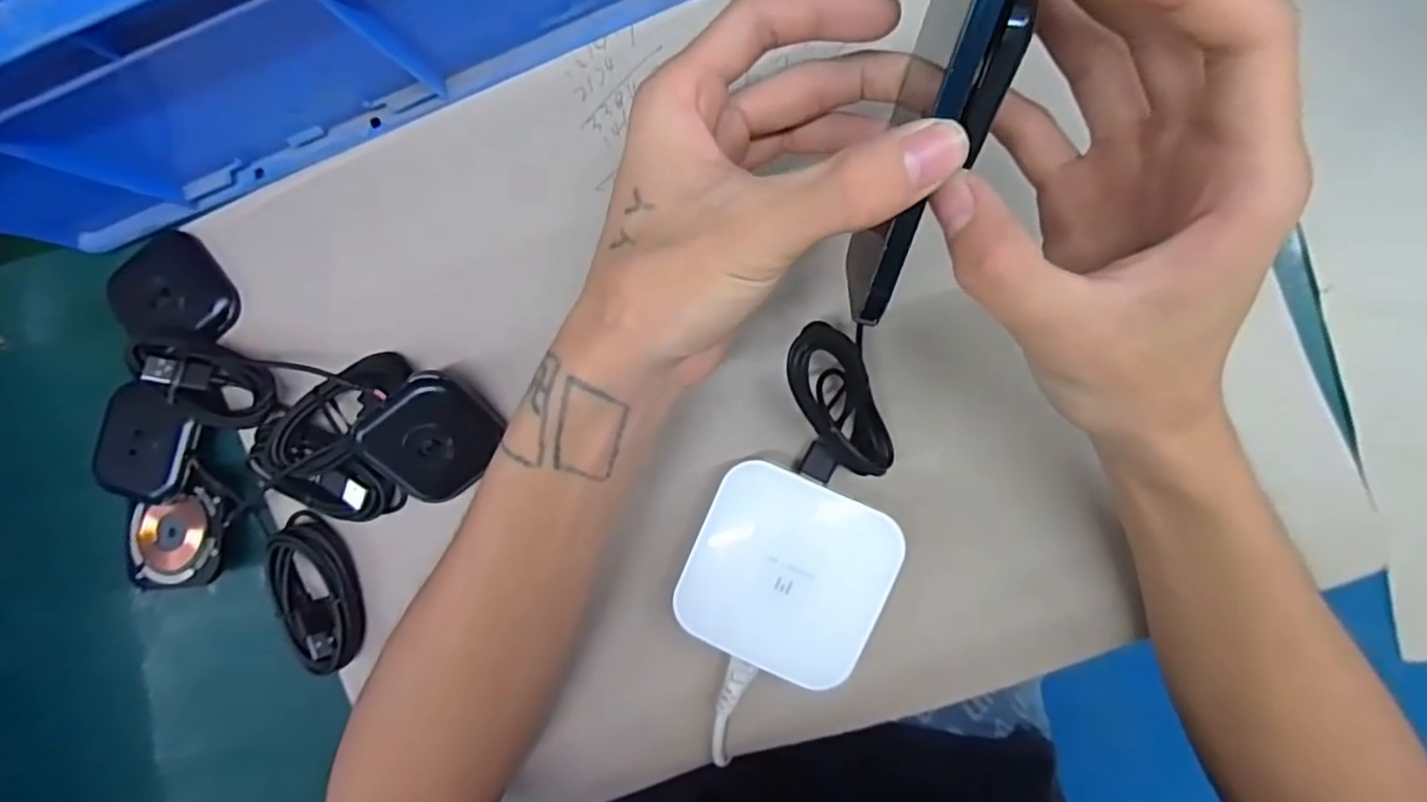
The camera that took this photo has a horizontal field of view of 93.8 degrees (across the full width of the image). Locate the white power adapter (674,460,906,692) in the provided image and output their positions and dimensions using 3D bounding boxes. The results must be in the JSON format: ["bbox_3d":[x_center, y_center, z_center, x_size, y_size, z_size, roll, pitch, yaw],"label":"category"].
[{"bbox_3d":[0.036,0.080,0.317,0.089,0.026,0.088,23,95,6],"label":"white power adapter"}]

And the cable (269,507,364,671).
[{"bbox_3d":[-0.203,0.098,0.342,0.034,0.020,0.079,-11,91,7],"label":"cable"}]

